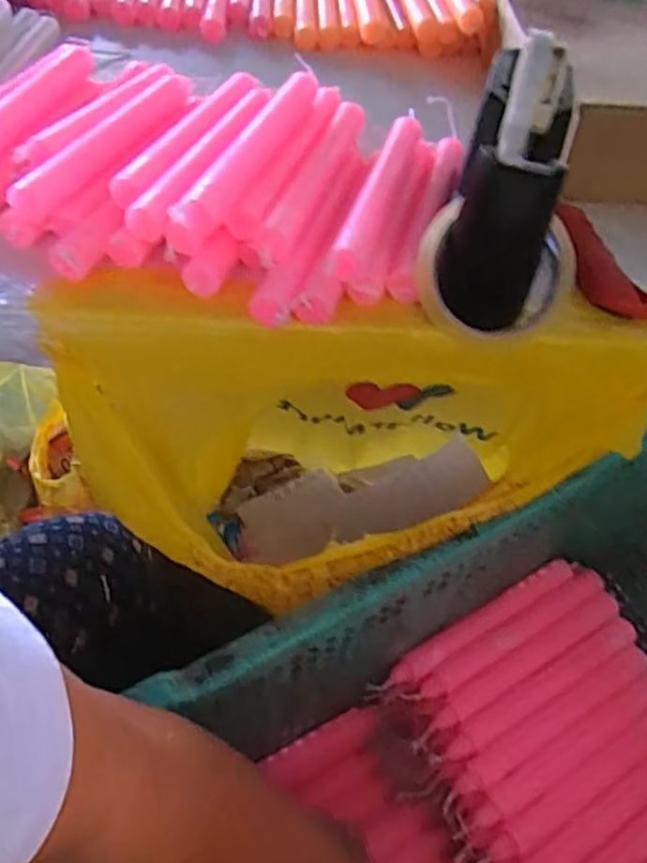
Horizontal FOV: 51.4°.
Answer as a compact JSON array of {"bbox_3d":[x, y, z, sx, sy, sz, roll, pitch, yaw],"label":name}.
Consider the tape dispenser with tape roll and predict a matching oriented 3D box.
[{"bbox_3d":[0.110,-0.146,0.390,0.091,0.087,0.180,9,94,1],"label":"tape dispenser with tape roll"}]

